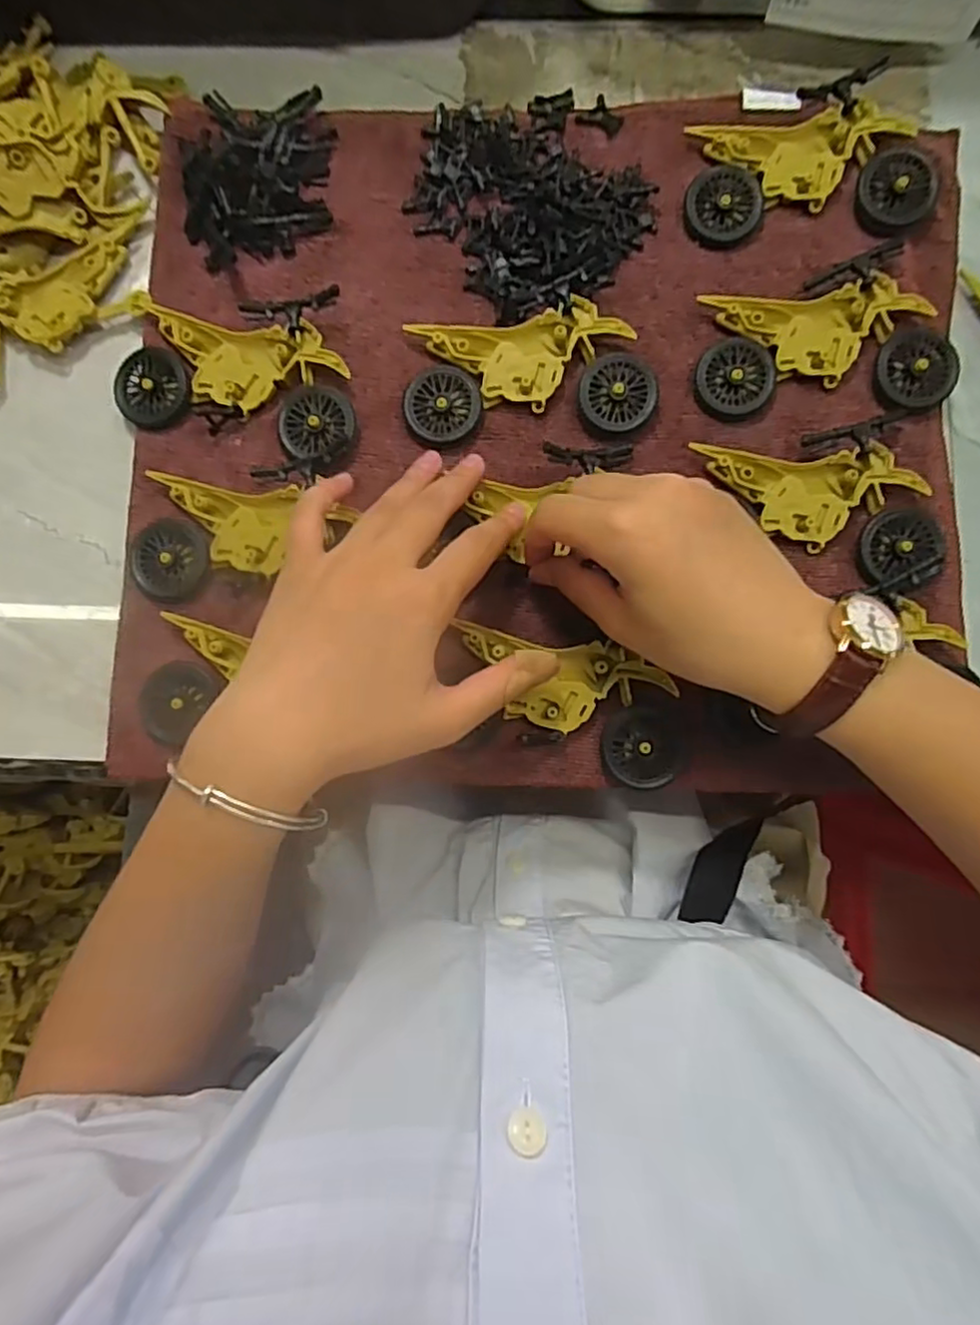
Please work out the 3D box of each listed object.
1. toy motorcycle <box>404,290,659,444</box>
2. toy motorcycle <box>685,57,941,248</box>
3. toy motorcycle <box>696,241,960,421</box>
[{"bbox_3d":[0.018,-0.138,0.316,0.114,0.011,0.060,-4,85,1],"label":"toy motorcycle"},{"bbox_3d":[0.155,-0.247,0.326,0.116,0.015,0.073,-7,85,1],"label":"toy motorcycle"},{"bbox_3d":[0.155,-0.149,0.313,0.114,0.014,0.073,-13,85,0],"label":"toy motorcycle"}]

